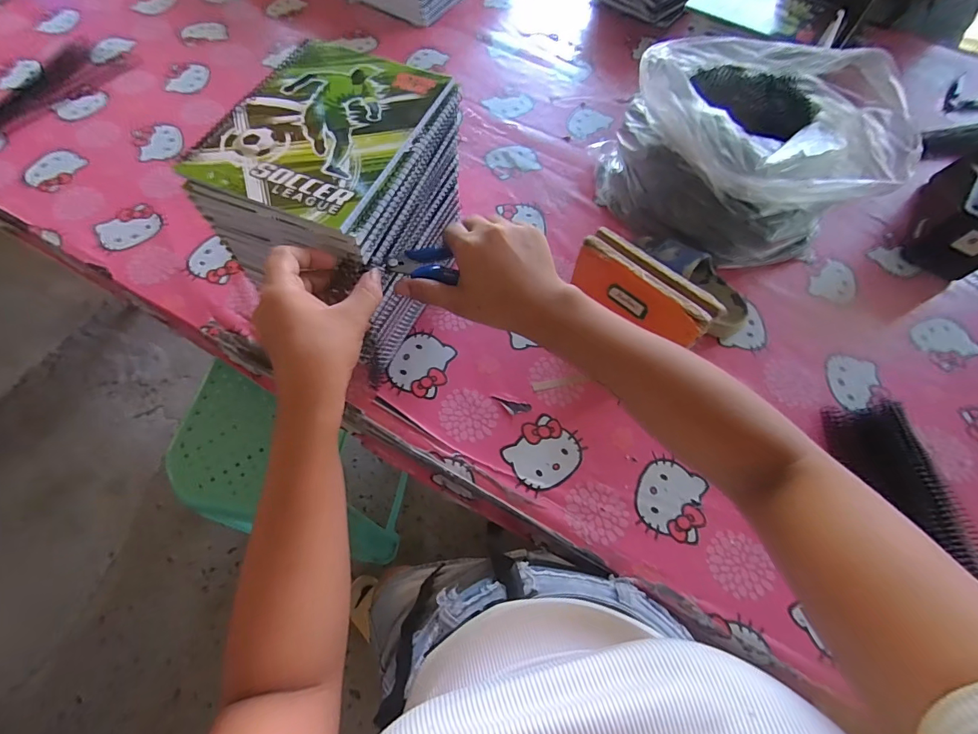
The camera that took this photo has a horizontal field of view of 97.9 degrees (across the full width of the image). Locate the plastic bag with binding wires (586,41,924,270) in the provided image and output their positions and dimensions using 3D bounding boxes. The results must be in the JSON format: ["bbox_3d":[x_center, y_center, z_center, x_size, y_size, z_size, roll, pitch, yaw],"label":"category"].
[{"bbox_3d":[0.306,-0.259,0.535,0.273,0.185,0.210,-1,66,-4],"label":"plastic bag with binding wires"}]

